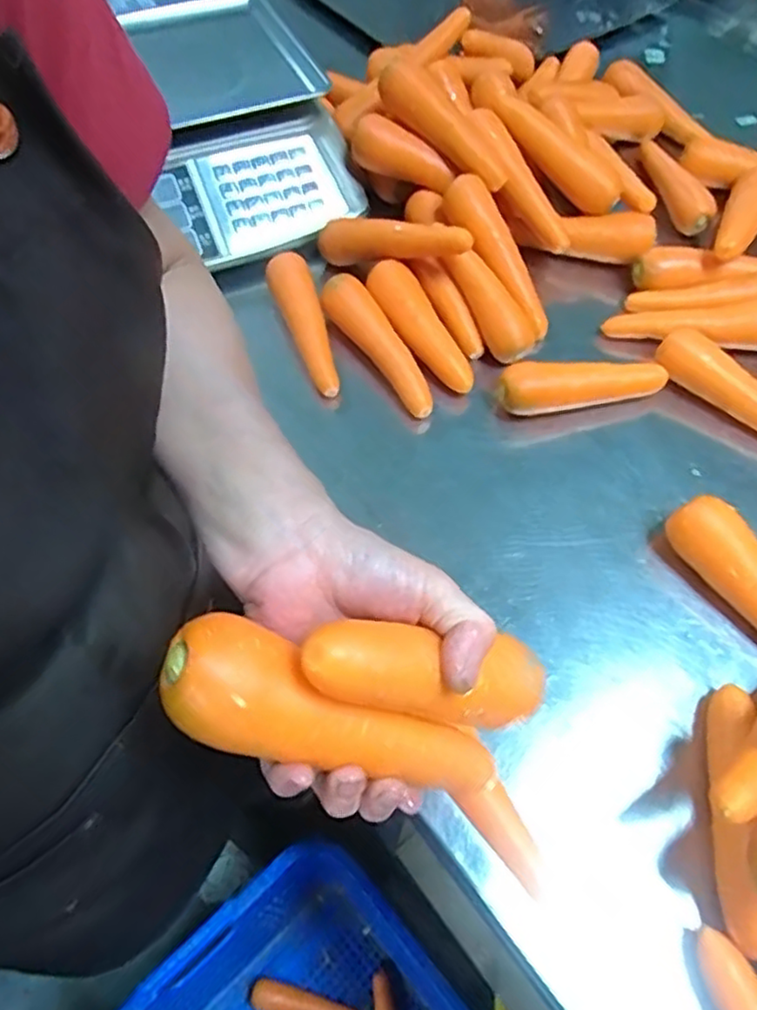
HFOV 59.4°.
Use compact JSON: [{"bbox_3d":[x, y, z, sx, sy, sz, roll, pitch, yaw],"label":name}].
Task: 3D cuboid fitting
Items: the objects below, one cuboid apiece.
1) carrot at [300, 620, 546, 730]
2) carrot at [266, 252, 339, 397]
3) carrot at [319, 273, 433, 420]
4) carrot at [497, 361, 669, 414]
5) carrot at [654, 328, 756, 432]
[{"bbox_3d":[0.023,0.074,0.292,0.031,0.145,0.037,-32,54,32],"label":"carrot"},{"bbox_3d":[-0.074,-0.182,0.661,0.042,0.034,0.172,-14,60,-8],"label":"carrot"},{"bbox_3d":[-0.001,-0.158,0.646,0.042,0.034,0.173,-28,63,-15],"label":"carrot"},{"bbox_3d":[0.191,-0.107,0.618,0.159,0.045,0.043,-3,59,-2],"label":"carrot"},{"bbox_3d":[0.343,-0.105,0.623,0.171,0.035,0.043,39,67,21],"label":"carrot"}]

